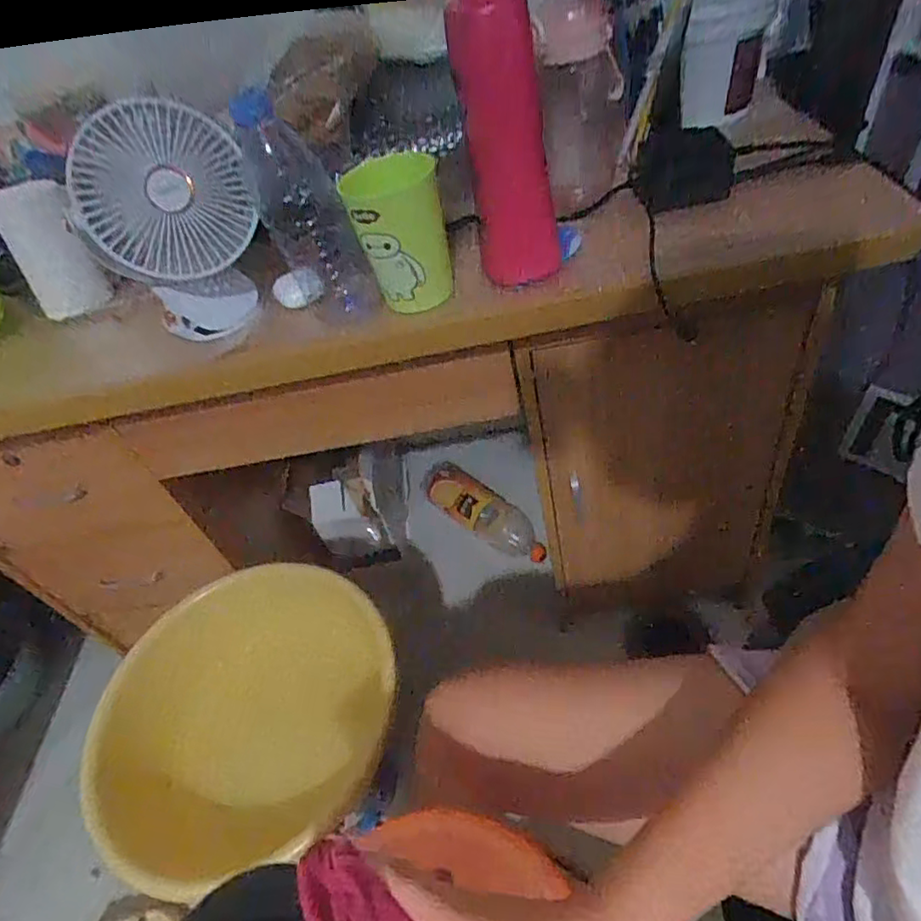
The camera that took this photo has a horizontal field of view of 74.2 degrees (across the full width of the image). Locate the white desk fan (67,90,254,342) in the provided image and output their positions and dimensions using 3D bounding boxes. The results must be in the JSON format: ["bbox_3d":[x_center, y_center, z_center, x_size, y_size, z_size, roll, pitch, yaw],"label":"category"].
[{"bbox_3d":[-0.251,-0.214,0.560,0.139,0.199,0.093,-33,49,-15],"label":"white desk fan"}]

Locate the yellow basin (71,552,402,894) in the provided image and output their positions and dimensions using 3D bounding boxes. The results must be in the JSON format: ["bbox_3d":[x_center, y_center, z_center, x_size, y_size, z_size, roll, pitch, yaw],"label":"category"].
[{"bbox_3d":[-0.301,0.363,0.885,0.425,0.365,0.140,-47,15,-23],"label":"yellow basin"}]

